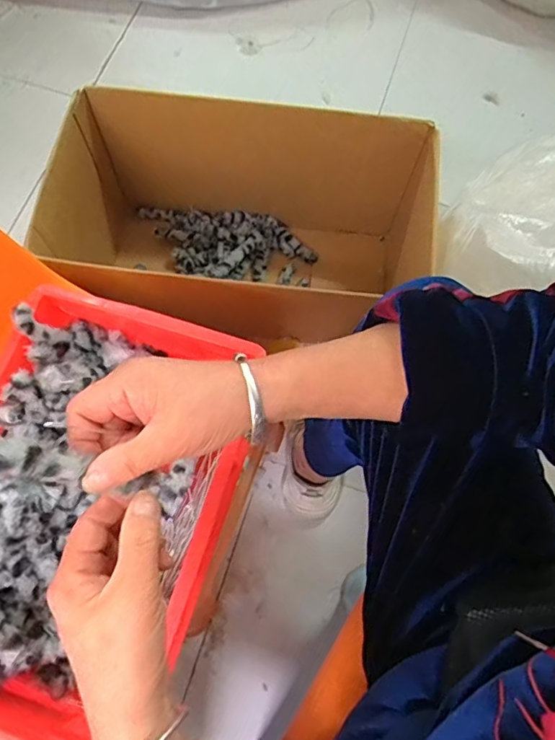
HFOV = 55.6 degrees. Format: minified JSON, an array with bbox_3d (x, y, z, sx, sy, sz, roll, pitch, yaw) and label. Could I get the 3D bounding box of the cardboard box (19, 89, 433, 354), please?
[{"bbox_3d":[-0.054,-0.206,0.850,0.527,0.299,0.340,8,71,1],"label":"cardboard box"}]

